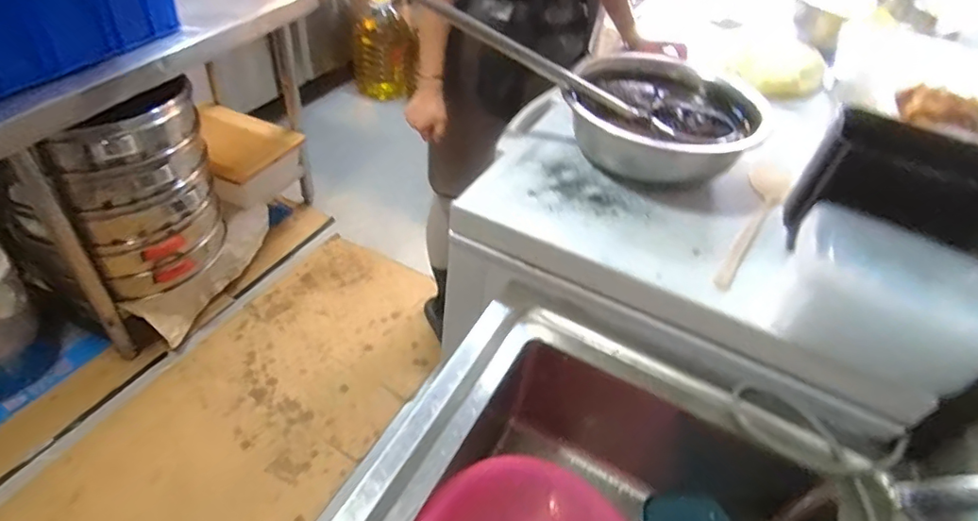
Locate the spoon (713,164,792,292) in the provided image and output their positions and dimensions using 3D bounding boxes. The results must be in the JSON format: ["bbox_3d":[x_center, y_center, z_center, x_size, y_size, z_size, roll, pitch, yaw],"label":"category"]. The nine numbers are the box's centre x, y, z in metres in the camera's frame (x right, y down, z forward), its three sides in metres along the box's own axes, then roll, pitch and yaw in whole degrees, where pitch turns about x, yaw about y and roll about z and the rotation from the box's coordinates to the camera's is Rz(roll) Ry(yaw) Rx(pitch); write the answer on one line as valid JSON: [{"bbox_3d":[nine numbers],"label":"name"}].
[{"bbox_3d":[0.394,-0.060,0.815,0.060,0.014,0.339,28,46,20],"label":"spoon"}]

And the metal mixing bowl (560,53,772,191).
[{"bbox_3d":[0.275,-0.224,0.904,0.276,0.112,0.276,17,44,9],"label":"metal mixing bowl"}]

